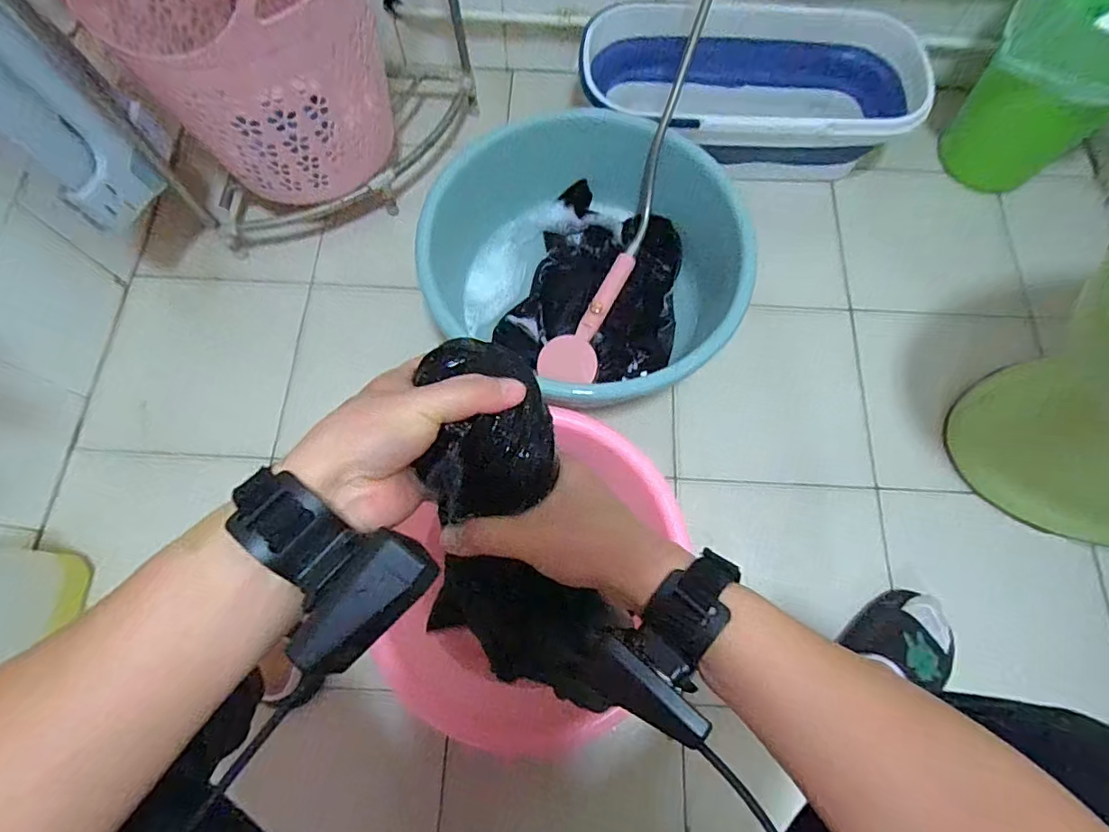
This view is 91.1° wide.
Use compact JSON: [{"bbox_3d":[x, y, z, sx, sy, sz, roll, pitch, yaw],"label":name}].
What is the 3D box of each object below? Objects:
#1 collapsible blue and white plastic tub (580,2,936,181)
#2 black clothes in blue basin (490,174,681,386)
[{"bbox_3d":[0.314,-0.554,0.917,0.529,0.154,0.224,9,73,2],"label":"collapsible blue and white plastic tub"},{"bbox_3d":[0.075,-0.200,0.849,0.260,0.072,0.315,20,73,5],"label":"black clothes in blue basin"}]

